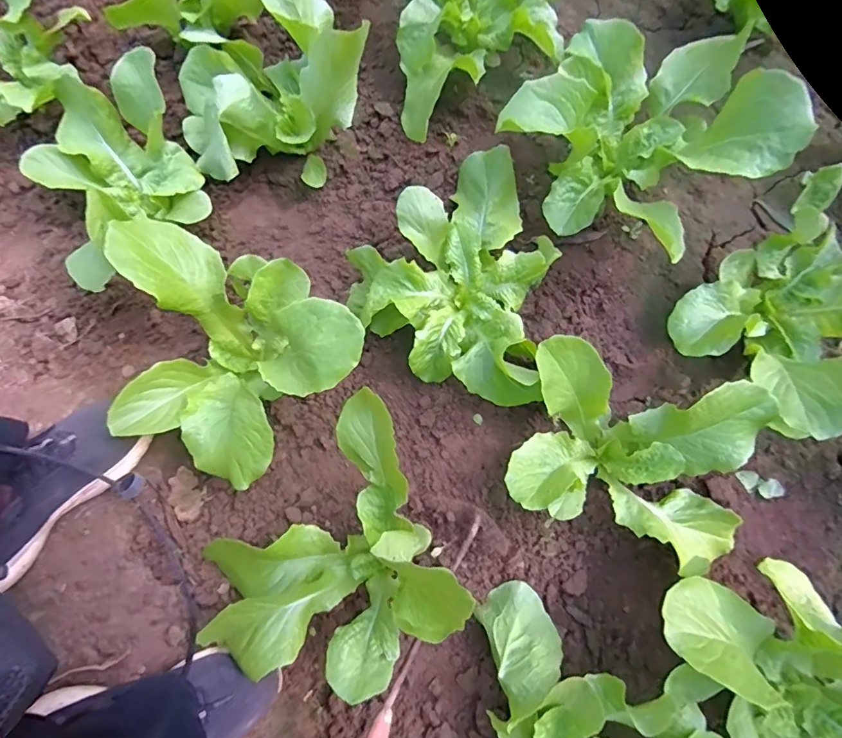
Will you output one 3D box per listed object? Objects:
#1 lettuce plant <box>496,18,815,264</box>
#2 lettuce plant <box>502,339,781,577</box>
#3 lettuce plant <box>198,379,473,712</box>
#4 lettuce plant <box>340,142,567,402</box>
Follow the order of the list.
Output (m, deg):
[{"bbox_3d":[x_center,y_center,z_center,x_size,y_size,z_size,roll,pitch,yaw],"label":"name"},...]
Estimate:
[{"bbox_3d":[0.285,-0.316,0.552,0.286,0.150,0.325,39,81,8],"label":"lettuce plant"},{"bbox_3d":[0.239,0.101,0.512,0.274,0.134,0.188,15,79,3],"label":"lettuce plant"},{"bbox_3d":[-0.083,0.200,0.462,0.282,0.182,0.221,-43,81,-8],"label":"lettuce plant"},{"bbox_3d":[0.074,-0.106,0.569,0.267,0.104,0.280,0,78,1],"label":"lettuce plant"}]

